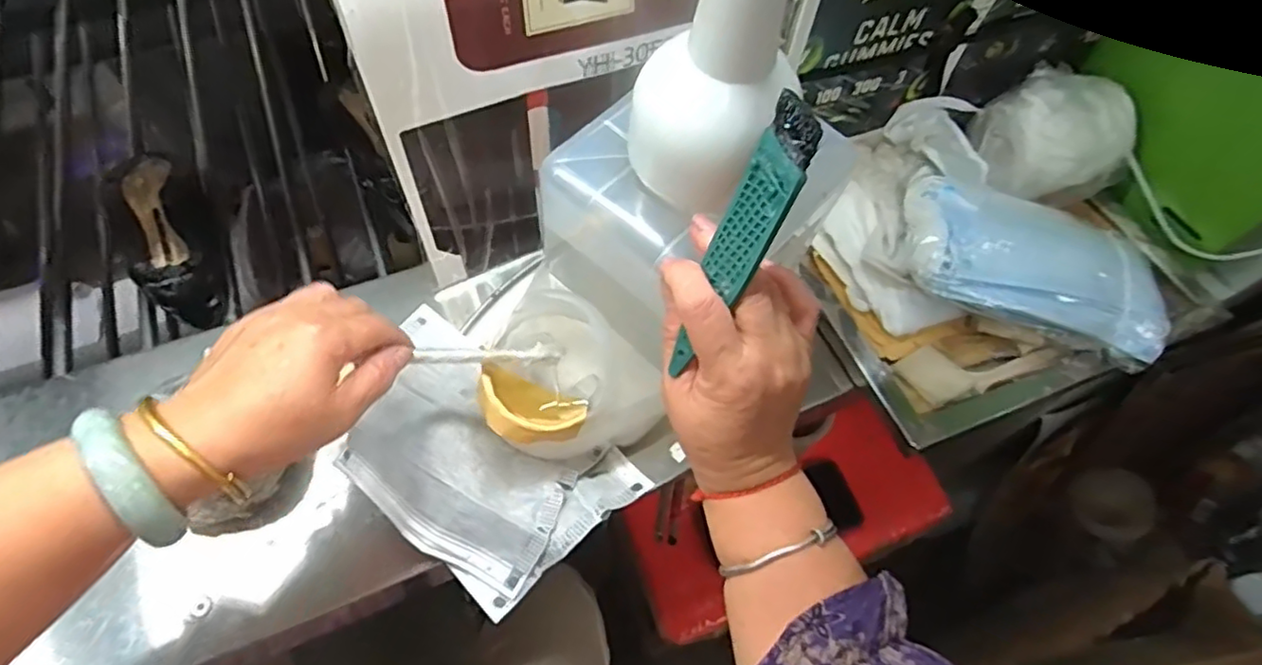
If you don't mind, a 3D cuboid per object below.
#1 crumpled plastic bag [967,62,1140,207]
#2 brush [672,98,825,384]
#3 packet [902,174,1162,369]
[{"bbox_3d":[0.366,-0.164,0.561,0.123,0.084,0.105,40,65,18],"label":"crumpled plastic bag"},{"bbox_3d":[0.051,-0.040,0.299,0.026,0.134,0.010,29,23,13],"label":"brush"},{"bbox_3d":[0.311,-0.053,0.494,0.196,0.051,0.116,11,60,3],"label":"packet"}]

